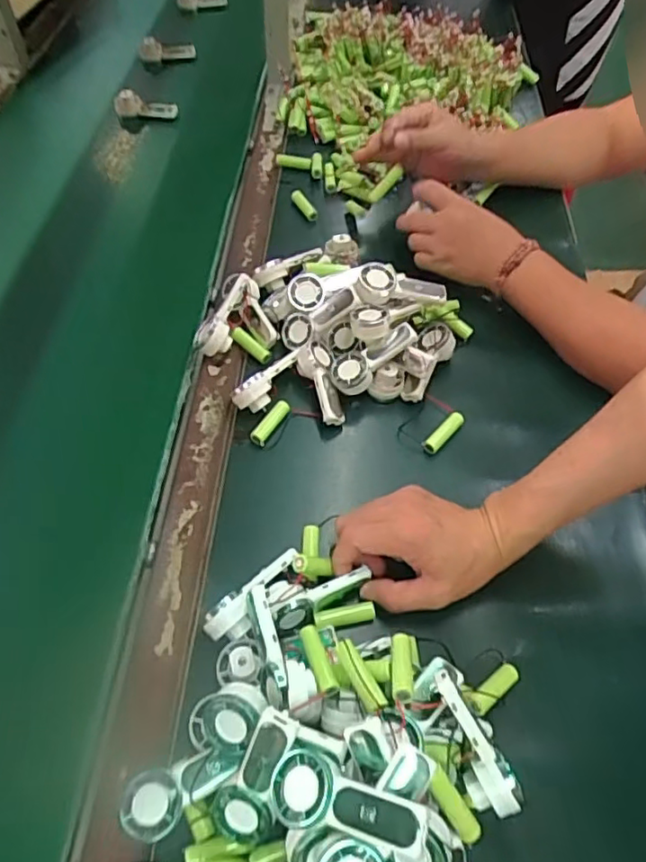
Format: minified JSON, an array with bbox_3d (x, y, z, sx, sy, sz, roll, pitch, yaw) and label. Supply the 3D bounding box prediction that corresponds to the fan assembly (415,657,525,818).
[{"bbox_3d":[0.097,0.200,0.395,0.032,0.040,0.091,-34,82,14],"label":"fan assembly"}]

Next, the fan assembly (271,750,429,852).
[{"bbox_3d":[0.013,0.208,0.335,0.094,0.014,0.038,0,49,31],"label":"fan assembly"}]

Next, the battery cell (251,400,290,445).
[{"bbox_3d":[-0.051,-0.007,0.594,0.014,0.016,0.052,29,59,17],"label":"battery cell"}]

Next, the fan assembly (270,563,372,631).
[{"bbox_3d":[-0.002,0.133,0.479,0.089,0.031,0.021,-17,55,-27],"label":"fan assembly"}]

